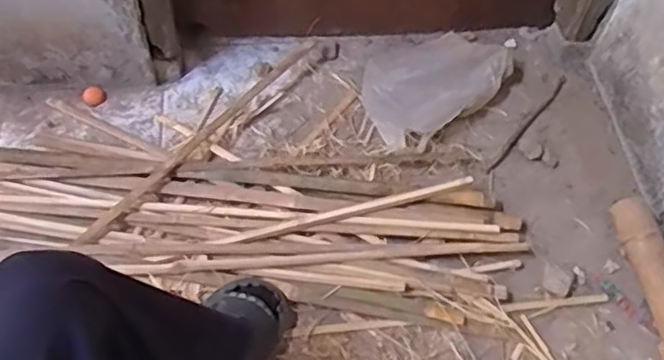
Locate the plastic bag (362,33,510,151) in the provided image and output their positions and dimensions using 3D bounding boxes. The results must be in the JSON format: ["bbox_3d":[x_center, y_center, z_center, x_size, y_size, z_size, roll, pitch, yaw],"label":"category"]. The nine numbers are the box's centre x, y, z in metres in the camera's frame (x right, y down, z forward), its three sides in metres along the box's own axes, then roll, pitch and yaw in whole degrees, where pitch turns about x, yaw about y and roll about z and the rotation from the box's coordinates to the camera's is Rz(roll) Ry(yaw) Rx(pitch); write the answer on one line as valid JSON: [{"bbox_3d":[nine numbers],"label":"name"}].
[{"bbox_3d":[0.189,-0.213,1.352,0.314,0.070,0.245,-25,61,-19],"label":"plastic bag"}]

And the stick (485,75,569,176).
[{"bbox_3d":[0.397,-0.113,1.342,0.016,0.010,0.304,34,60,18],"label":"stick"}]

